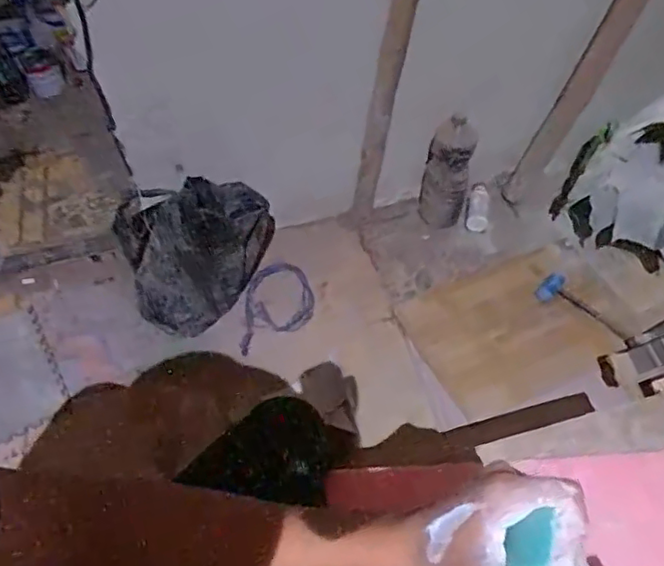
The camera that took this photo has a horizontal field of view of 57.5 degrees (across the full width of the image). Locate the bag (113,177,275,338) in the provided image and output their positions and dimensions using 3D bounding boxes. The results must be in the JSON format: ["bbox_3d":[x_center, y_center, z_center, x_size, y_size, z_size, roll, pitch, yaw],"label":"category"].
[{"bbox_3d":[-0.263,-0.064,1.227,0.289,0.343,0.128,-36,62,-23],"label":"bag"}]

